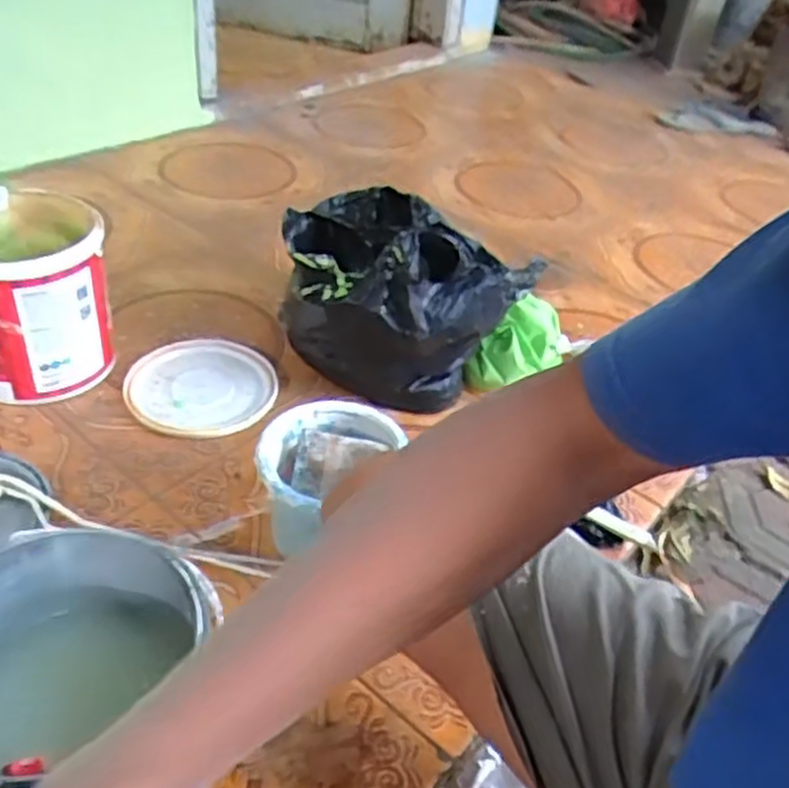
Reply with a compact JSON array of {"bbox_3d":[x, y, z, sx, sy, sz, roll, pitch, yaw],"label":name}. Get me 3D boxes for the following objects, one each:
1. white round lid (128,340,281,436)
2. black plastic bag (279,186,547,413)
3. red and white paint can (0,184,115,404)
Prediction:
[{"bbox_3d":[-0.240,-0.011,0.959,0.175,0.020,0.175,5,39,-4],"label":"white round lid"},{"bbox_3d":[0.004,-0.102,0.938,0.269,0.231,0.169,21,41,17],"label":"black plastic bag"},{"bbox_3d":[-0.436,-0.127,0.906,0.183,0.215,0.196,5,39,-4],"label":"red and white paint can"}]

